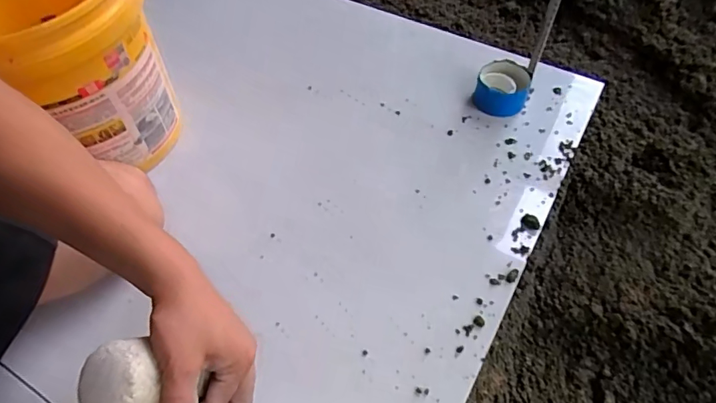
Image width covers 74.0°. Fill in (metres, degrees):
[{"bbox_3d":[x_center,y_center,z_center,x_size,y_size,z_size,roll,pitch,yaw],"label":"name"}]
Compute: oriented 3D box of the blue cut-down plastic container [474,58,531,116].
[{"bbox_3d":[0.213,-0.167,0.703,0.077,0.046,0.077,16,57,15],"label":"blue cut-down plastic container"}]

